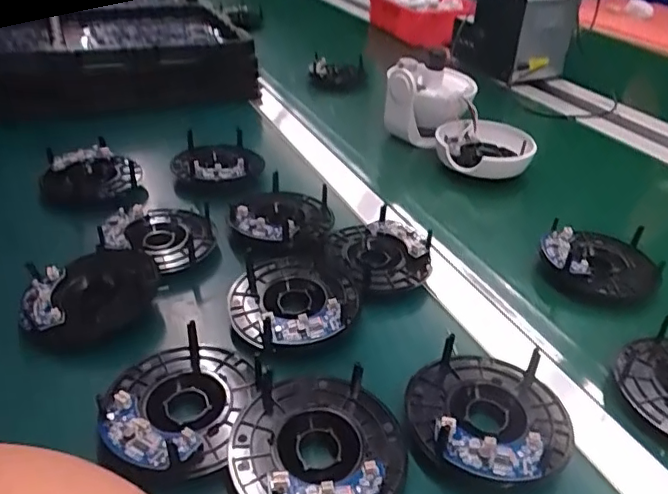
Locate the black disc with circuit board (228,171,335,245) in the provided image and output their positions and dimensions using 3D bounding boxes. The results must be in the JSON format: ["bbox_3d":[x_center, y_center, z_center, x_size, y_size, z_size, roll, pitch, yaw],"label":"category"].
[{"bbox_3d":[-0.045,-0.033,0.536,0.085,0.026,0.100,11,35,12],"label":"black disc with circuit board"}]

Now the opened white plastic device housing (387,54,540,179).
[{"bbox_3d":[0.166,-0.158,0.719,0.130,0.091,0.204,-14,37,-22],"label":"opened white plastic device housing"}]

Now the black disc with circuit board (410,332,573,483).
[{"bbox_3d":[0.098,0.103,0.358,0.098,0.026,0.104,2,34,-1],"label":"black disc with circuit board"}]

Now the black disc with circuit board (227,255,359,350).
[{"bbox_3d":[-0.031,0.036,0.436,0.097,0.018,0.098,2,34,-1],"label":"black disc with circuit board"}]

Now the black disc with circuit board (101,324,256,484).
[{"bbox_3d":[-0.095,0.094,0.350,0.088,0.024,0.099,-3,35,-8],"label":"black disc with circuit board"}]

